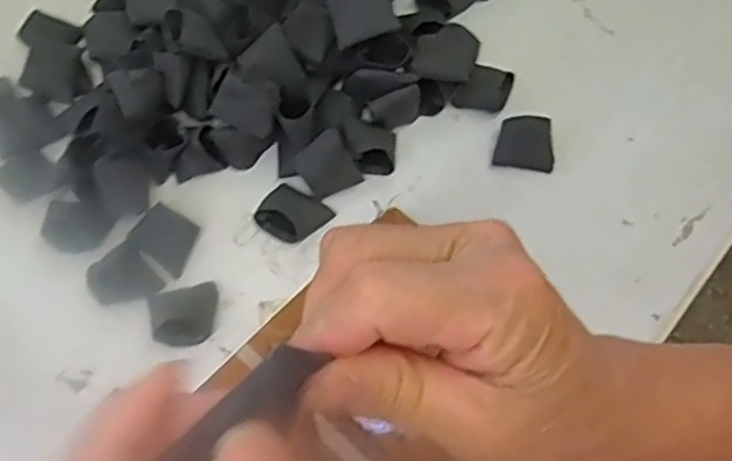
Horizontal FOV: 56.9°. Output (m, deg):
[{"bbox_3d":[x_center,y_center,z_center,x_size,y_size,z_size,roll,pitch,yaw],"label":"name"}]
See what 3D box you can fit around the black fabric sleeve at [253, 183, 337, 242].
[{"bbox_3d":[-0.047,-0.012,0.441,0.040,0.017,0.036,24,65,10],"label":"black fabric sleeve"}]

